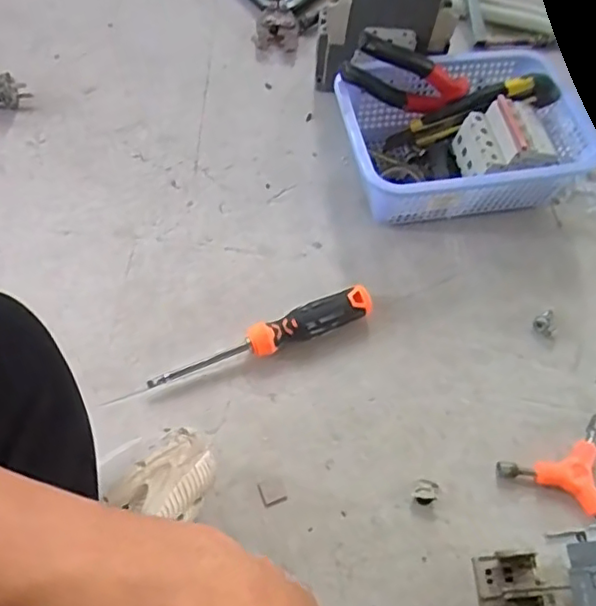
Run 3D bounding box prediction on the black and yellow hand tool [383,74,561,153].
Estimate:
[{"bbox_3d":[0.171,-0.191,0.625,0.171,0.031,0.024,-17,60,18],"label":"black and yellow hand tool"}]

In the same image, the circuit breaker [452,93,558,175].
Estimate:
[{"bbox_3d":[0.198,-0.148,0.599,0.077,0.058,0.084,-7,62,-8],"label":"circuit breaker"}]

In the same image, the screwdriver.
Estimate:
[{"bbox_3d":[-0.028,0.029,0.527,0.197,0.027,0.026,-20,64,-15],"label":"screwdriver"}]

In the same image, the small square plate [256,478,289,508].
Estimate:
[{"bbox_3d":[-0.020,0.146,0.481,0.019,0.004,0.019,-20,64,-15],"label":"small square plate"}]

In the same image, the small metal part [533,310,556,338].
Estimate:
[{"bbox_3d":[0.228,0.018,0.569,0.021,0.004,0.028,29,63,11],"label":"small metal part"}]

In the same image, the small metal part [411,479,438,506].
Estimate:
[{"bbox_3d":[0.101,0.147,0.486,0.017,0.009,0.022,30,63,12],"label":"small metal part"}]

